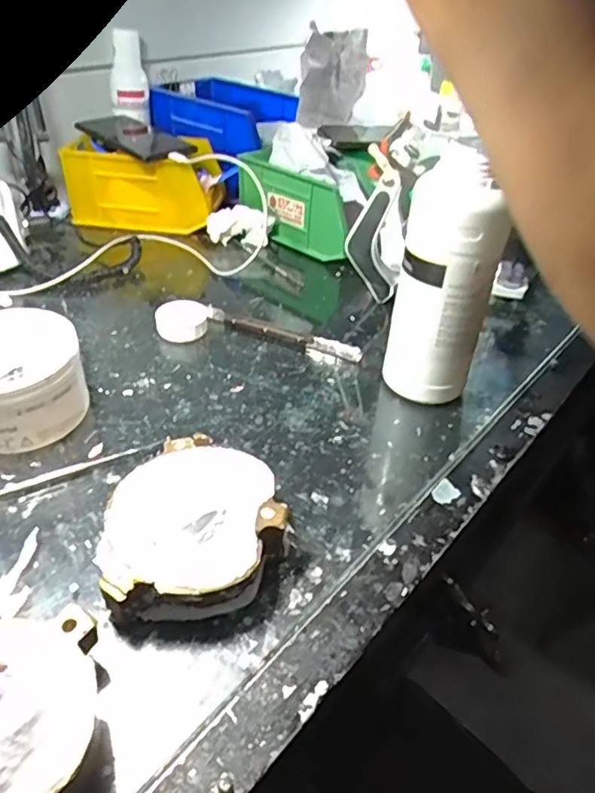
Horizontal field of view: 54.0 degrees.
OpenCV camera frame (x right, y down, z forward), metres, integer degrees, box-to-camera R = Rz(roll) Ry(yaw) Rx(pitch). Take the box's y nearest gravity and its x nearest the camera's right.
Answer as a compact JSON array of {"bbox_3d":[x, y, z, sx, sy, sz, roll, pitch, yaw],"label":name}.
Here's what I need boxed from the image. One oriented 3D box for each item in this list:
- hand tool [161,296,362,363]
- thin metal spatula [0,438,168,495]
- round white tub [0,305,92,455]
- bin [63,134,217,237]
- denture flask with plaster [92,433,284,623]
[{"bbox_3d":[-0.035,-0.060,0.527,0.185,0.019,0.045,10,39,8],"label":"hand tool"},{"bbox_3d":[-0.162,0.052,0.382,0.156,0.004,0.008,-18,43,-25],"label":"thin metal spatula"},{"bbox_3d":[-0.197,-0.011,0.407,0.089,0.069,0.081,2,38,-2],"label":"round white tub"},{"bbox_3d":[-0.185,-0.254,0.702,0.171,0.085,0.093,1,38,-3],"label":"bin"},{"bbox_3d":[-0.060,0.073,0.340,0.102,0.038,0.112,2,38,-2],"label":"denture flask with plaster"}]

